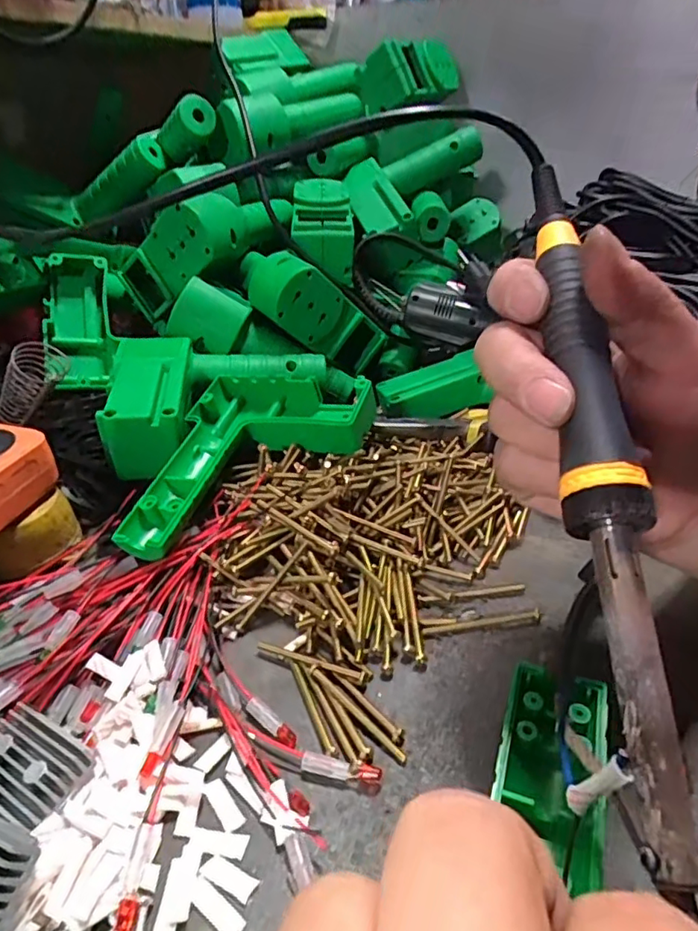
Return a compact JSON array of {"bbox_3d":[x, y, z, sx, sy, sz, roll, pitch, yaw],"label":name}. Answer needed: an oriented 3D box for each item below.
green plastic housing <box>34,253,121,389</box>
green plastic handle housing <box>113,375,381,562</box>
[{"bbox_3d":[-0.227,-0.121,0.475,0.052,0.118,0.031,-6,-7,-7],"label":"green plastic housing"},{"bbox_3d":[-0.054,-0.004,0.337,0.120,0.047,0.151,6,34,12],"label":"green plastic handle housing"}]

